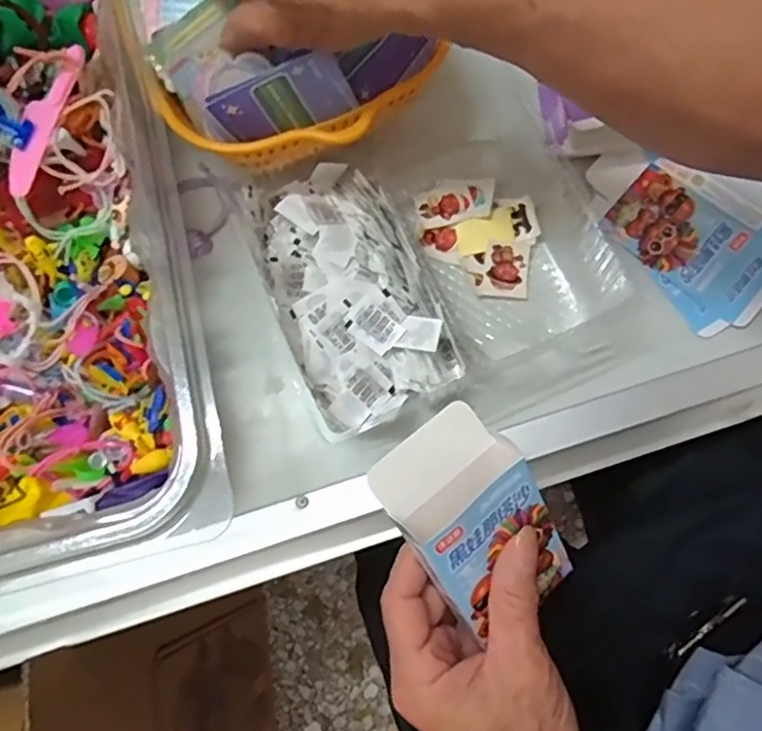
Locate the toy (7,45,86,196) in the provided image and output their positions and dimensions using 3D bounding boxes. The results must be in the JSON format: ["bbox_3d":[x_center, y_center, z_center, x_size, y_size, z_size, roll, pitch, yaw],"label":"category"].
[{"bbox_3d":[-0.201,-0.148,0.374,0.020,0.004,0.100,14,77,5],"label":"toy"}]

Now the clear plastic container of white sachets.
[{"bbox_3d":[-0.020,-0.050,0.406,0.101,0.057,0.169,-22,76,-4],"label":"clear plastic container of white sachets"}]

